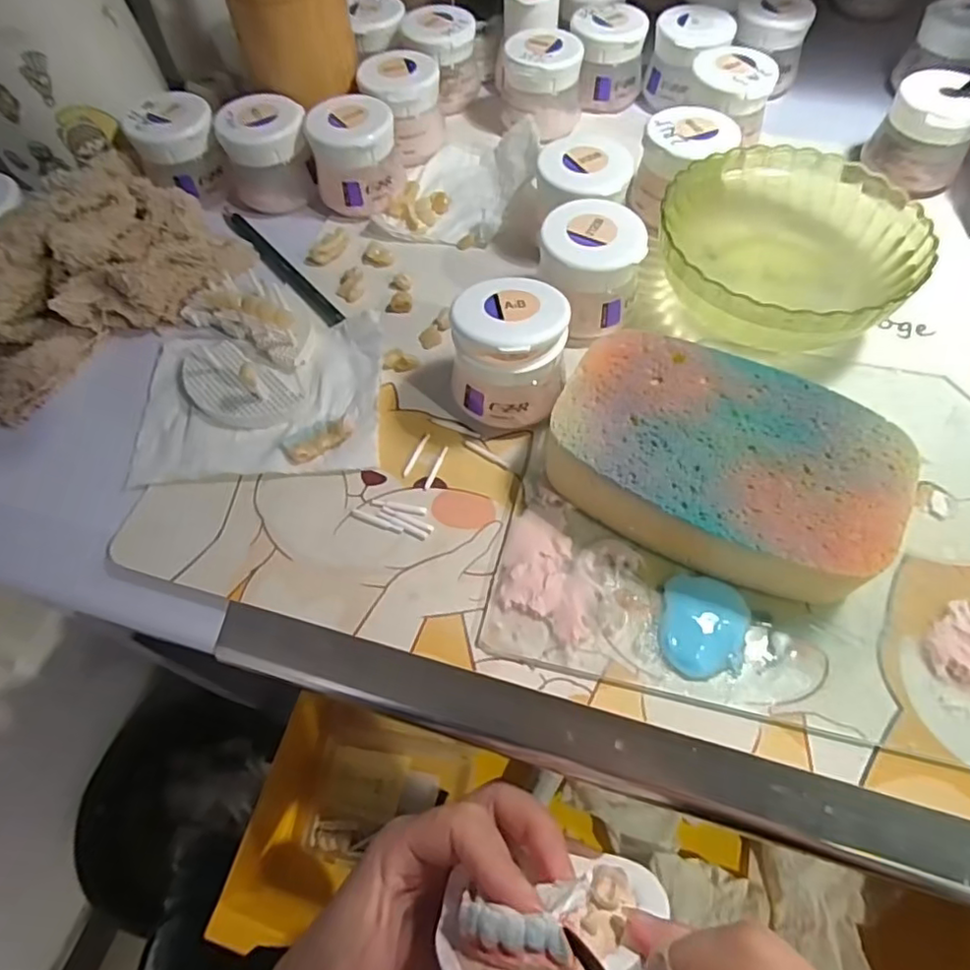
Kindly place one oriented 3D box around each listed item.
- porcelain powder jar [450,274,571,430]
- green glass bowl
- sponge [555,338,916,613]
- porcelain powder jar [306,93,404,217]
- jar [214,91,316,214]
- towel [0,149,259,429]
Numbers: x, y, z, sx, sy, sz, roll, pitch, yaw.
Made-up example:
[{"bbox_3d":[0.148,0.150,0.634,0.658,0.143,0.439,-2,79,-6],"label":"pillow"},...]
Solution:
[{"bbox_3d":[0.011,-0.060,0.278,0.050,0.055,0.054,-1,60,2],"label":"porcelain powder jar"},{"bbox_3d":[0.145,-0.117,0.307,0.120,0.042,0.113,-1,63,2],"label":"green glass bowl"},{"bbox_3d":[0.097,-0.012,0.253,0.133,0.033,0.089,18,62,12],"label":"sponge"},{"bbox_3d":[-0.077,-0.194,0.363,0.051,0.048,0.045,-11,61,-4],"label":"porcelain powder jar"},{"bbox_3d":[-0.133,-0.203,0.372,0.054,0.046,0.042,-7,60,-2],"label":"jar"},{"bbox_3d":[-0.209,-0.114,0.319,0.158,0.045,0.084,-33,64,-15],"label":"towel"}]

